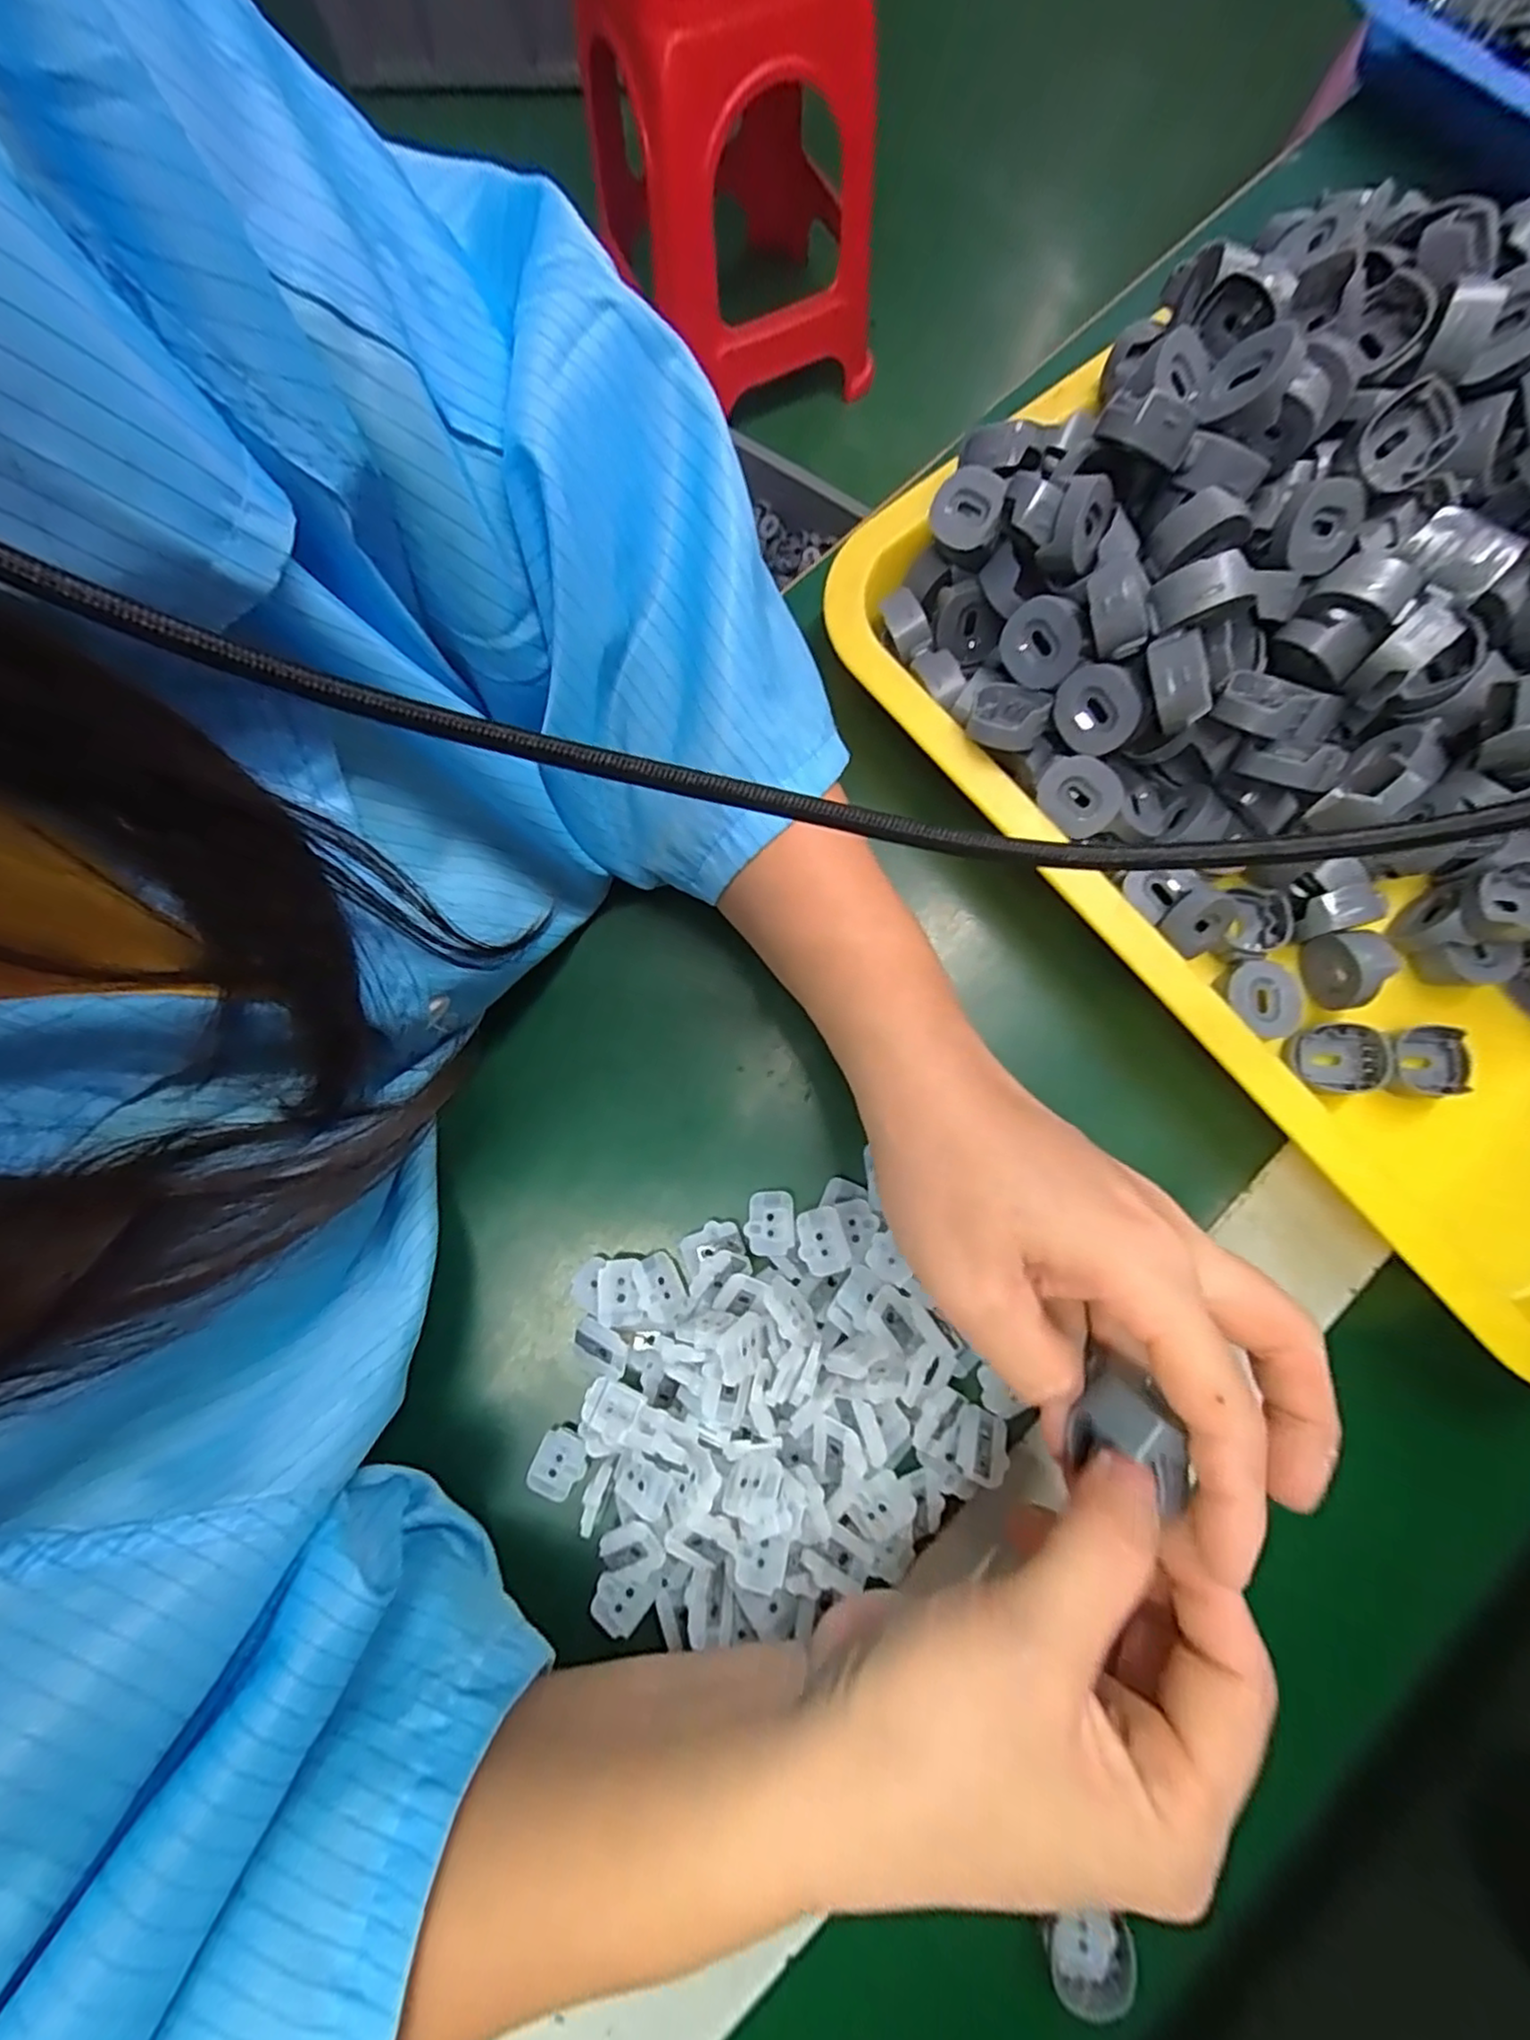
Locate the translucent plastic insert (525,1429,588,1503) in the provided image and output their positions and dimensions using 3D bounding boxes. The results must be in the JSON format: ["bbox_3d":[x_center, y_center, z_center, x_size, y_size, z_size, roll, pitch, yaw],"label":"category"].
[{"bbox_3d":[-0.070,0.152,0.229,0.017,0.008,0.017,22,81,5],"label":"translucent plastic insert"}]

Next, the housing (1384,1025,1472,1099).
[{"bbox_3d":[0.236,0.016,0.239,0.022,0.011,0.024,10,80,2],"label":"housing"}]

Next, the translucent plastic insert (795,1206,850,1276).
[{"bbox_3d":[0.020,0.077,0.232,0.016,0.005,0.022,-10,80,-1],"label":"translucent plastic insert"}]

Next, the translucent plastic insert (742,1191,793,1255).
[{"bbox_3d":[0.002,0.073,0.239,0.017,0.006,0.022,-1,80,0],"label":"translucent plastic insert"}]

